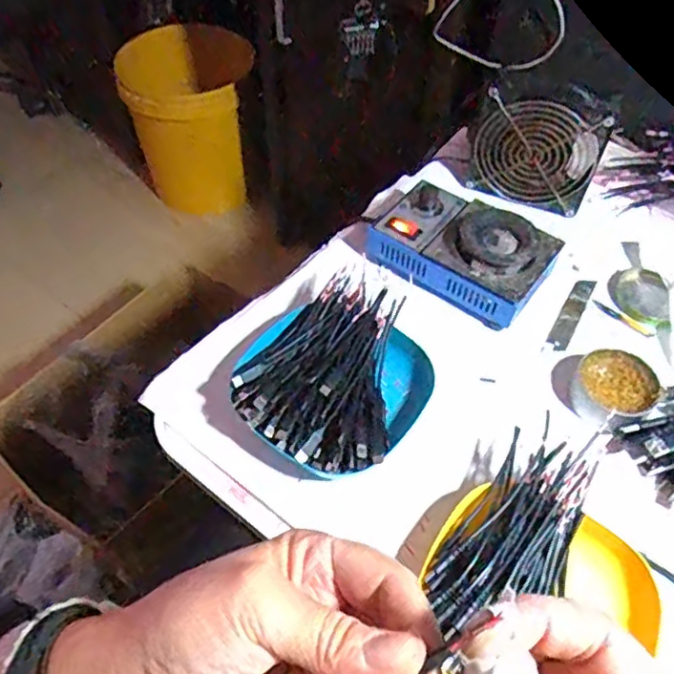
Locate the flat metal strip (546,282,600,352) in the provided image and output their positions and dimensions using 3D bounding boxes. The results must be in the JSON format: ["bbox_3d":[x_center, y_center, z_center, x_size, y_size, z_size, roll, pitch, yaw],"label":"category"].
[{"bbox_3d":[0.211,-0.021,0.567,0.017,0.004,0.091,26,58,18],"label":"flat metal strip"}]

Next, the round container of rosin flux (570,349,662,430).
[{"bbox_3d":[0.220,0.043,0.506,0.067,0.027,0.058,-28,59,-20],"label":"round container of rosin flux"}]

